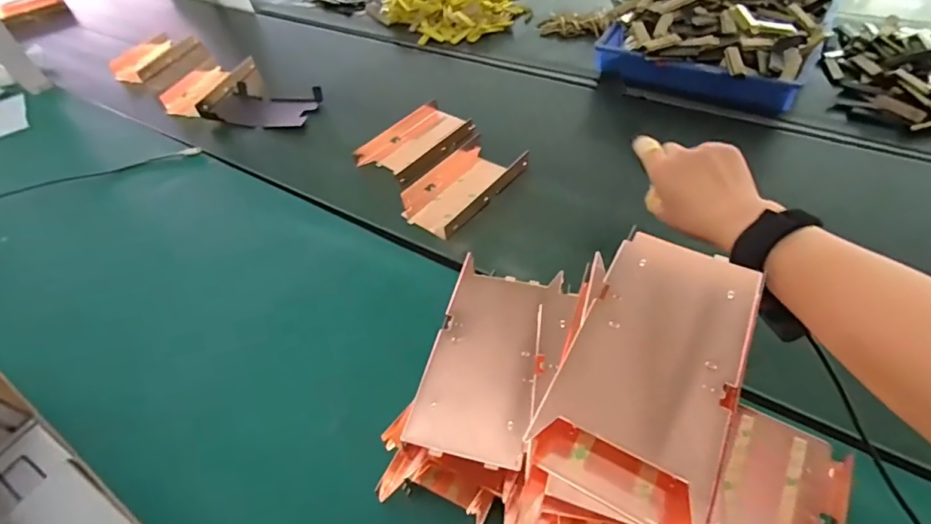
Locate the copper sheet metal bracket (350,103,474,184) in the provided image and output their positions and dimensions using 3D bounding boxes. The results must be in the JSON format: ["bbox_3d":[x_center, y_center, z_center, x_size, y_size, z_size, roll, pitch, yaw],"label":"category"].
[{"bbox_3d":[-0.073,-0.177,0.690,0.113,0.018,0.157,30,59,28],"label":"copper sheet metal bracket"}]

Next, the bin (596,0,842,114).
[{"bbox_3d":[0.422,-0.402,0.754,0.284,0.087,0.404,27,57,26],"label":"bin"}]

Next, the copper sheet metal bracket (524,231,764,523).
[{"bbox_3d":[0.105,0.056,0.262,0.081,0.027,0.163,22,55,23],"label":"copper sheet metal bracket"}]

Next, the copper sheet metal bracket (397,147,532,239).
[{"bbox_3d":[-0.009,-0.101,0.618,0.104,0.026,0.161,32,60,29],"label":"copper sheet metal bracket"}]

